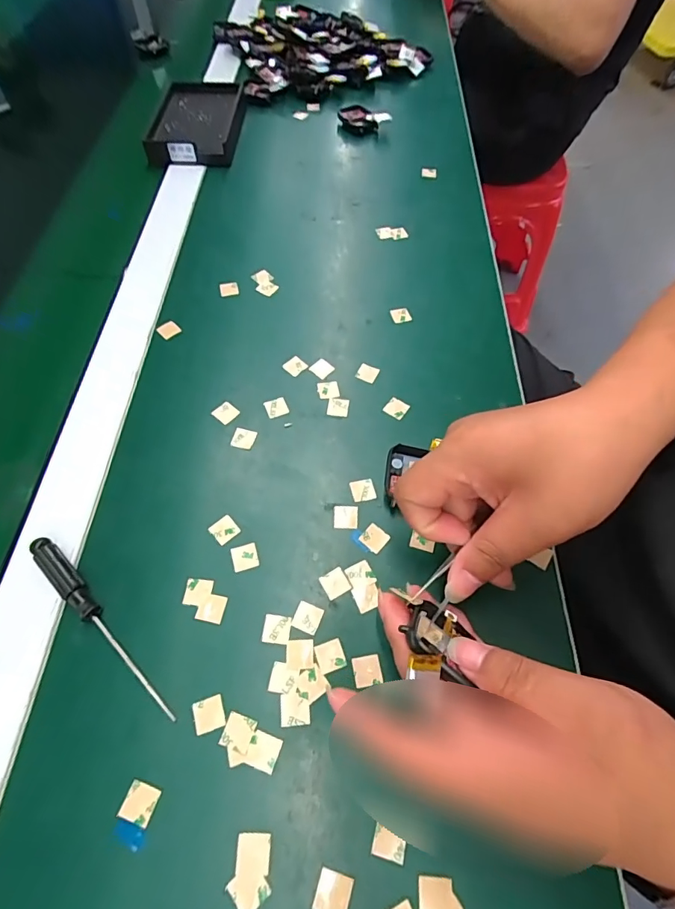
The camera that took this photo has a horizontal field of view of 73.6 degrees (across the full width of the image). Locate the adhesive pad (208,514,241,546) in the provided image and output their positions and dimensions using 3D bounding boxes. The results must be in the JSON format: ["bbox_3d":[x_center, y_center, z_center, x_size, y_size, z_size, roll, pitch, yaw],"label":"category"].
[{"bbox_3d":[-0.073,0.048,0.289,0.016,0.004,0.016,-37,68,-20],"label":"adhesive pad"}]

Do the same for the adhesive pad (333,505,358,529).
[{"bbox_3d":[0.006,0.040,0.295,0.016,0.004,0.015,4,61,1],"label":"adhesive pad"}]

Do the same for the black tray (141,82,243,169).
[{"bbox_3d":[-0.159,-0.377,0.515,0.093,0.024,0.135,0,61,-1],"label":"black tray"}]

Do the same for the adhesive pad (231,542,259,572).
[{"bbox_3d":[-0.058,0.063,0.281,0.015,0.004,0.016,-15,62,-9],"label":"adhesive pad"}]

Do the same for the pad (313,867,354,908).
[{"bbox_3d":[-0.002,0.200,0.205,0.016,0.004,0.015,16,61,8],"label":"pad"}]

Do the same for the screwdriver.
[{"bbox_3d":[-0.135,0.096,0.253,0.130,0.012,0.014,41,68,20],"label":"screwdriver"}]

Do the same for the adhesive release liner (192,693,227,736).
[{"bbox_3d":[-0.068,0.137,0.238,0.016,0.004,0.015,-18,63,-11],"label":"adhesive release liner"}]

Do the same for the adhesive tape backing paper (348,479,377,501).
[{"bbox_3d":[0.017,0.023,0.305,0.016,0.004,0.016,-12,62,-8],"label":"adhesive tape backing paper"}]

